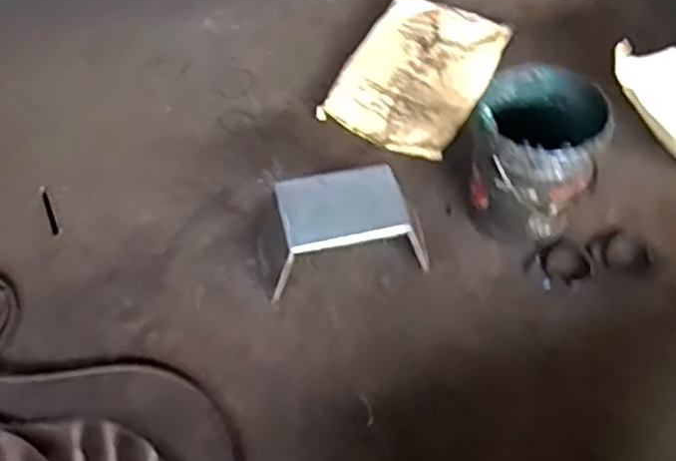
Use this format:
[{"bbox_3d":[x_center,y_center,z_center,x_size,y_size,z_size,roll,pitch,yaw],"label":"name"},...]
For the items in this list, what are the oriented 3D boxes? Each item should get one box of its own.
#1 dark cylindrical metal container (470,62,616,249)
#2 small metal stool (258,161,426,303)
[{"bbox_3d":[0.492,-0.182,1.797,0.303,0.391,0.315,-1,55,1],"label":"dark cylindrical metal container"},{"bbox_3d":[0.004,0.000,1.781,0.413,0.246,0.237,-9,56,-4],"label":"small metal stool"}]

